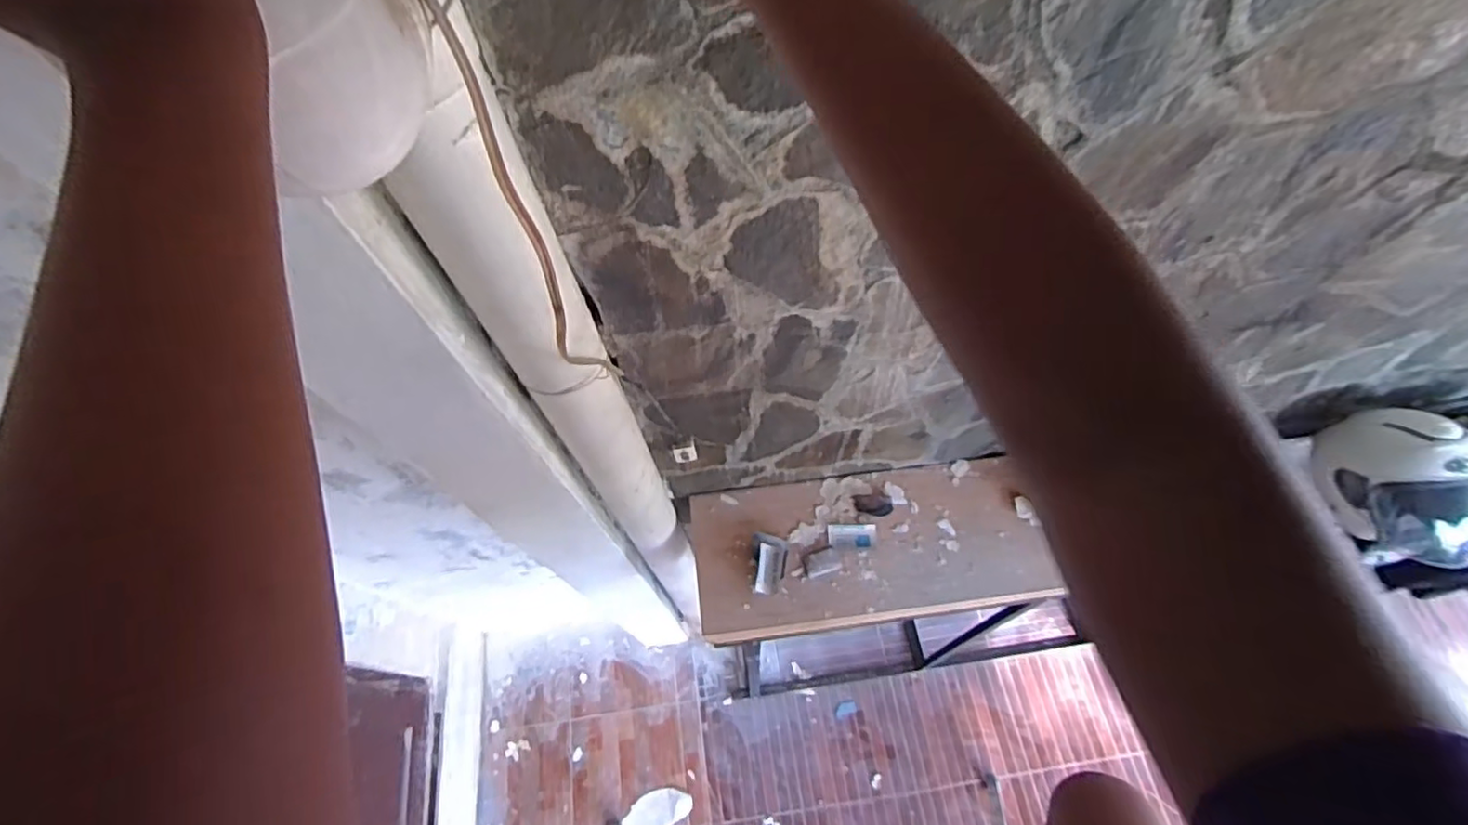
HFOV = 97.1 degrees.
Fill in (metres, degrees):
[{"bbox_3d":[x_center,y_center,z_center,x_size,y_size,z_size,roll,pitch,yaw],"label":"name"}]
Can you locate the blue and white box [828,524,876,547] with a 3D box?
[{"bbox_3d":[0.250,0.261,1.370,0.099,0.018,0.047,-3,63,2],"label":"blue and white box"}]

